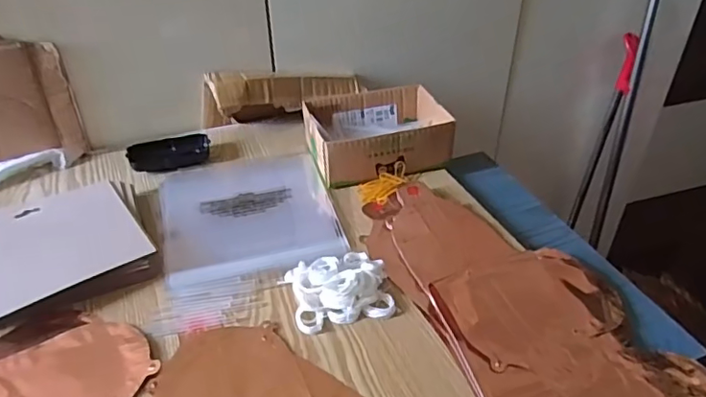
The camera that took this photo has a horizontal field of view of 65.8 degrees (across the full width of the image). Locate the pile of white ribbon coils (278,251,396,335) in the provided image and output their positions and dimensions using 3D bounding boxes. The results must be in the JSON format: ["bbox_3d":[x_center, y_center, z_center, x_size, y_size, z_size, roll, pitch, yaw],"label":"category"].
[{"bbox_3d":[-0.014,0.088,0.562,0.099,0.025,0.086,-10,38,-12],"label":"pile of white ribbon coils"}]

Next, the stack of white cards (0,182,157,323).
[{"bbox_3d":[-0.339,0.055,0.602,0.206,0.031,0.179,-20,42,-24],"label":"stack of white cards"}]

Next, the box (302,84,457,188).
[{"bbox_3d":[0.032,-0.091,0.757,0.179,0.064,0.142,-10,38,-11],"label":"box"}]

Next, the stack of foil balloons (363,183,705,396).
[{"bbox_3d":[0.182,0.114,0.530,0.213,0.028,0.443,-16,40,-19],"label":"stack of foil balloons"}]

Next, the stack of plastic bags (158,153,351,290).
[{"bbox_3d":[-0.131,0.010,0.678,0.206,0.009,0.229,-9,38,-11],"label":"stack of plastic bags"}]

